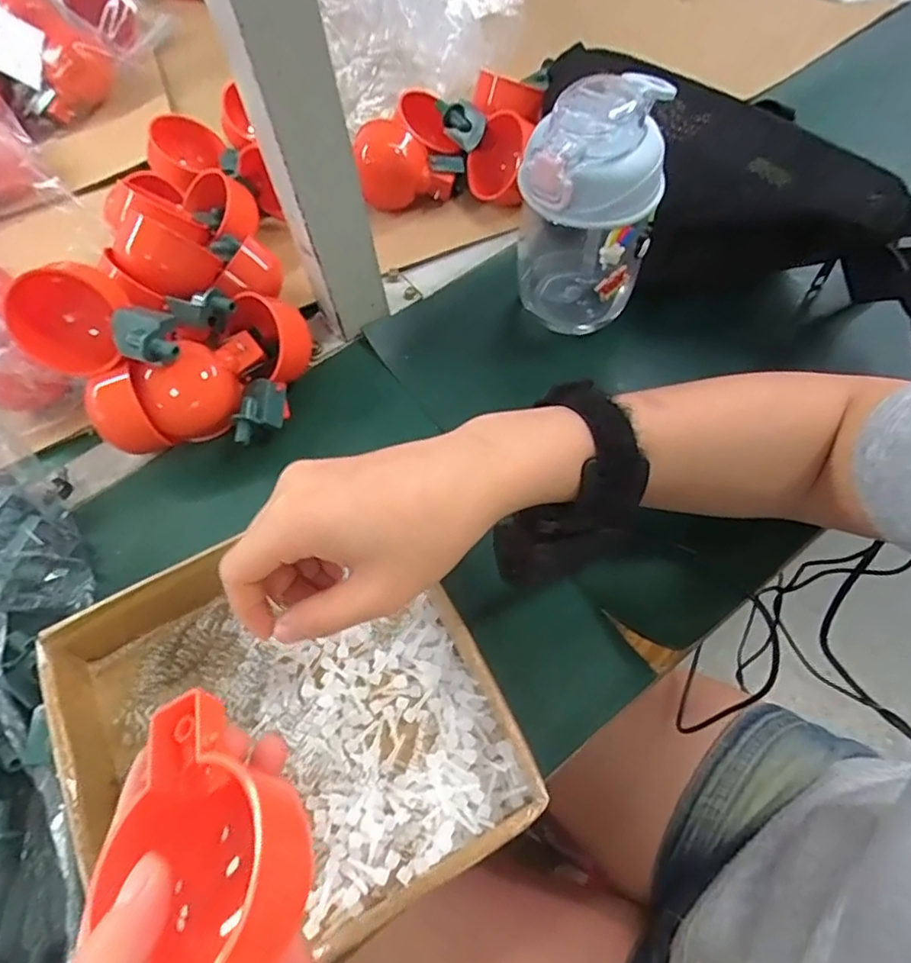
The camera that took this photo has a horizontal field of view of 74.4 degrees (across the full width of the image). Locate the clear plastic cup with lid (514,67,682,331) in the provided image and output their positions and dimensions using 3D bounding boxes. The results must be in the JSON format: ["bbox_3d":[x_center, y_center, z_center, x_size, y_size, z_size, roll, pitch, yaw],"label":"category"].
[{"bbox_3d":[0.081,-0.163,0.378,0.078,0.148,0.074,-2,61,3],"label":"clear plastic cup with lid"}]

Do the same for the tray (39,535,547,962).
[{"bbox_3d":[-0.082,0.124,0.297,0.196,0.049,0.198,-28,63,-11],"label":"tray"}]

